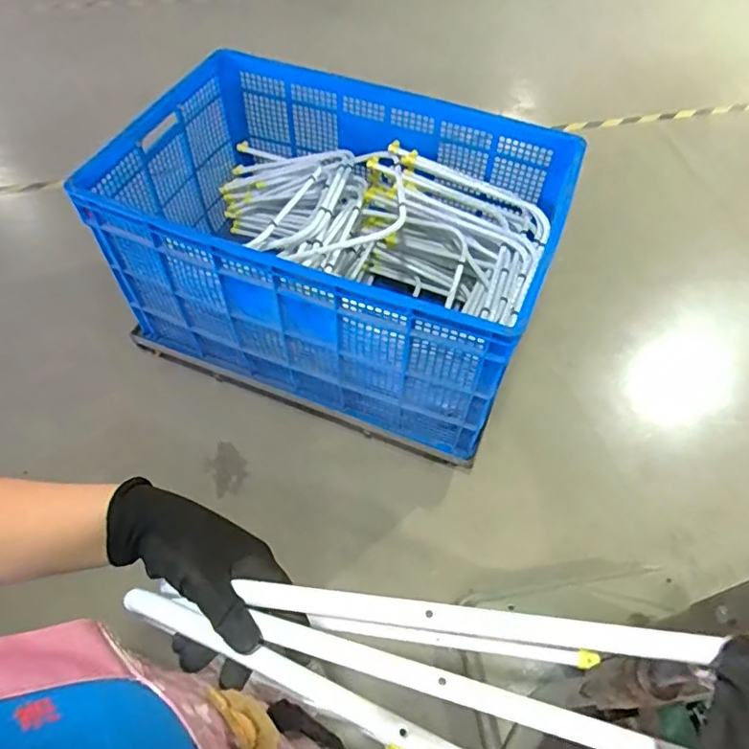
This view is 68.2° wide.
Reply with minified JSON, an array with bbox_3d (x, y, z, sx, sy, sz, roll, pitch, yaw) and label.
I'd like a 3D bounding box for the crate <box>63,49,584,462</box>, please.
[{"bbox_3d":[-0.096,-0.340,1.520,1.065,0.599,0.719,15,57,8],"label":"crate"}]

